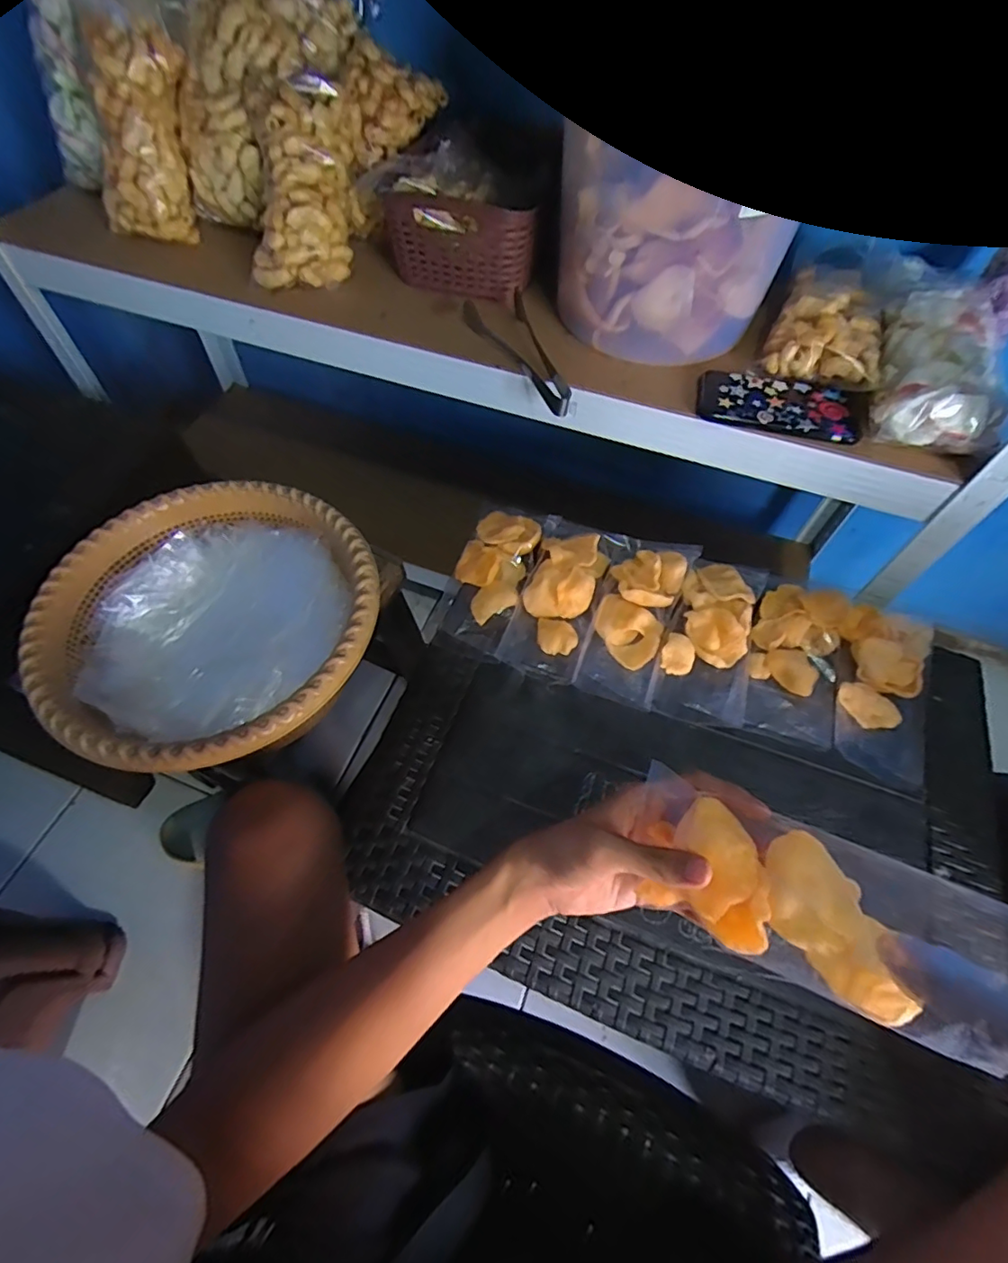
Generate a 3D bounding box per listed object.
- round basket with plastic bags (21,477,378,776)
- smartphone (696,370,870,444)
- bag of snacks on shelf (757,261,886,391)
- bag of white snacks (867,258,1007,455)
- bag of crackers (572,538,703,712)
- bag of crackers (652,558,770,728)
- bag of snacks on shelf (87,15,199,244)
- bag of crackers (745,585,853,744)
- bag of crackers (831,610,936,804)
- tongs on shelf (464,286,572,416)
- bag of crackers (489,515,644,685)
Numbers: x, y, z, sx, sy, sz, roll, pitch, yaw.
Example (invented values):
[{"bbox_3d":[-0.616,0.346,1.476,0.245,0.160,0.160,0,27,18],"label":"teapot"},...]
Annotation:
[{"bbox_3d":[-0.240,-0.004,0.475,0.263,0.074,0.260,0,59,-1],"label":"round basket with plastic bags"},{"bbox_3d":[0.266,-0.217,0.524,0.155,0.014,0.075,15,60,8],"label":"smartphone"},{"bbox_3d":[0.333,-0.313,0.553,0.106,0.048,0.150,23,61,12],"label":"bag of snacks on shelf"},{"bbox_3d":[0.416,-0.272,0.526,0.098,0.050,0.247,16,60,9],"label":"bag of white snacks"},{"bbox_3d":[0.137,-0.018,0.569,0.078,0.033,0.190,20,61,11],"label":"bag of crackers"},{"bbox_3d":[0.210,0.006,0.558,0.082,0.033,0.179,17,60,9],"label":"bag of crackers"},{"bbox_3d":[-0.404,-0.552,0.614,0.081,0.184,0.079,16,26,9],"label":"bag of snacks on shelf"},{"bbox_3d":[0.290,0.027,0.550,0.083,0.031,0.174,20,61,11],"label":"bag of crackers"},{"bbox_3d":[0.366,0.055,0.527,0.083,0.027,0.183,20,61,11],"label":"bag of crackers"},{"bbox_3d":[0.021,-0.285,0.567,0.067,0.040,0.163,-22,62,-14],"label":"tongs on shelf"},{"bbox_3d":[0.064,-0.040,0.591,0.095,0.037,0.194,24,62,13],"label":"bag of crackers"}]

